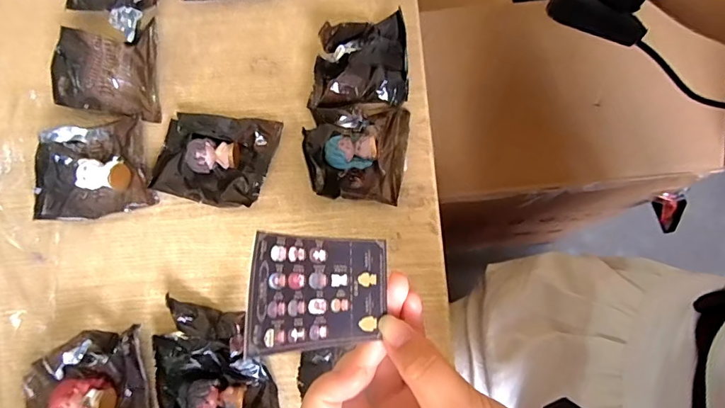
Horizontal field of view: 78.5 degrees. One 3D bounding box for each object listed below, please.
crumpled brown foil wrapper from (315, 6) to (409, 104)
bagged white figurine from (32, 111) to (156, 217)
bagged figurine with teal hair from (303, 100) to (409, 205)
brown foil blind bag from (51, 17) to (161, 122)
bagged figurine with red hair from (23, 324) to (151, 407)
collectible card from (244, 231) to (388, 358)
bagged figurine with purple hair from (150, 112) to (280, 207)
[{"bbox_3d":[-0.001,-0.119,0.364,0.071,0.032,0.074,-5,75,0],"label":"crumpled brown foil wrapper"},{"bbox_3d":[-0.214,-0.029,0.352,0.080,0.026,0.075,-14,76,-2],"label":"bagged white figurine"},{"bbox_3d":[-0.006,-0.043,0.349,0.080,0.030,0.081,4,76,2],"label":"bagged figurine with teal hair"},{"bbox_3d":[-0.216,-0.109,0.367,0.080,0.034,0.073,-6,75,0],"label":"brown foil blind bag"},{"bbox_3d":[-0.195,0.132,0.312,0.087,0.026,0.077,-10,75,-1],"label":"bagged figurine with red hair"},{"bbox_3d":[-0.017,0.034,0.180,0.066,0.006,0.043,8,78,-42],"label":"collectible card"},{"bbox_3d":[-0.120,-0.039,0.353,0.090,0.023,0.073,9,76,4],"label":"bagged figurine with purple hair"}]

